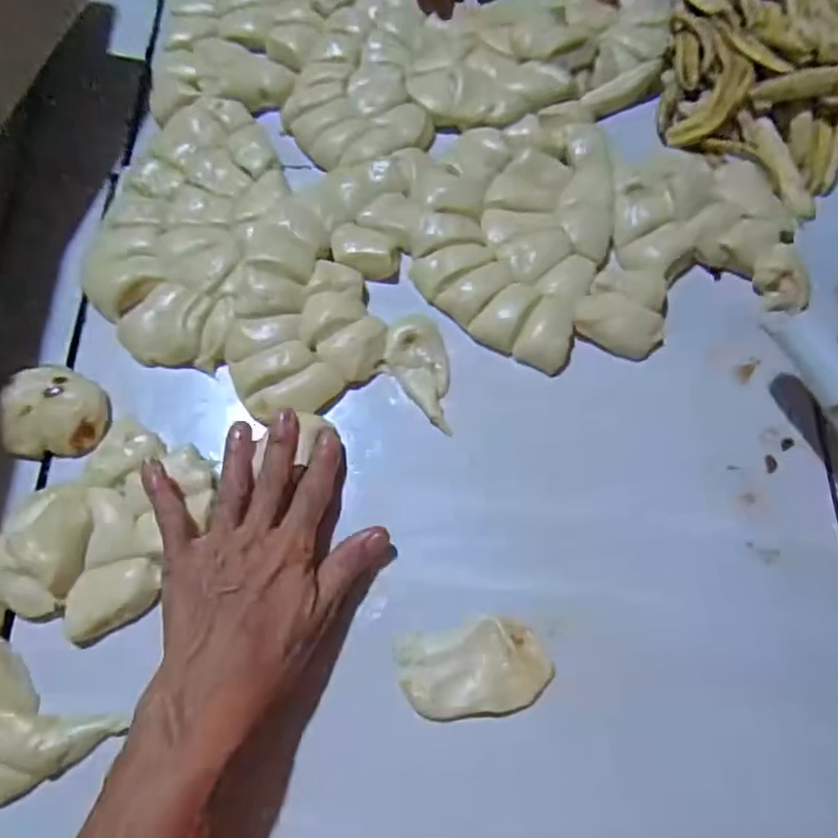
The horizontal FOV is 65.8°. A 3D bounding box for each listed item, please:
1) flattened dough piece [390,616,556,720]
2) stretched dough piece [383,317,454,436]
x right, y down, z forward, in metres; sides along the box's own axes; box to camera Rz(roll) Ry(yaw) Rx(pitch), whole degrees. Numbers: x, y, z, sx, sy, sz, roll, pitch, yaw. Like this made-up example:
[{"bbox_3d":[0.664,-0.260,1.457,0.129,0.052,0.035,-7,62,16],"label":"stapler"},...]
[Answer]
[{"bbox_3d":[0.032,0.140,0.366,0.083,0.008,0.049,-11,70,-4],"label":"flattened dough piece"},{"bbox_3d":[-0.001,-0.031,0.432,0.040,0.010,0.079,-4,70,-2],"label":"stretched dough piece"}]

